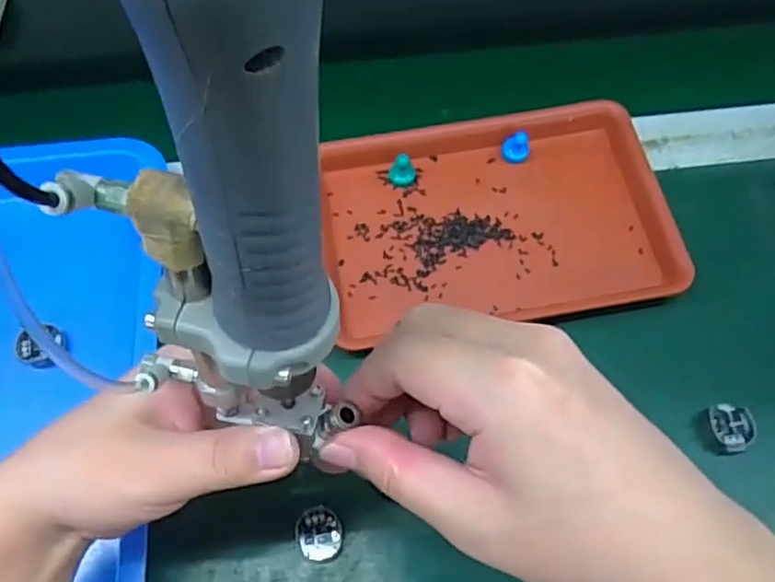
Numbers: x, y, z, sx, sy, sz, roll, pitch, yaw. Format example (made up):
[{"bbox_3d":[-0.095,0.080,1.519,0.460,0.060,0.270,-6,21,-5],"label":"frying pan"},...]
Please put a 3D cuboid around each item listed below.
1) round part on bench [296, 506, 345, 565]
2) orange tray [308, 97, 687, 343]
[{"bbox_3d":[-0.037,0.136,0.368,0.025,0.010,0.029,-14,64,-6],"label":"round part on bench"},{"bbox_3d":[0.071,-0.057,0.452,0.223,0.026,0.161,-8,64,-3],"label":"orange tray"}]

